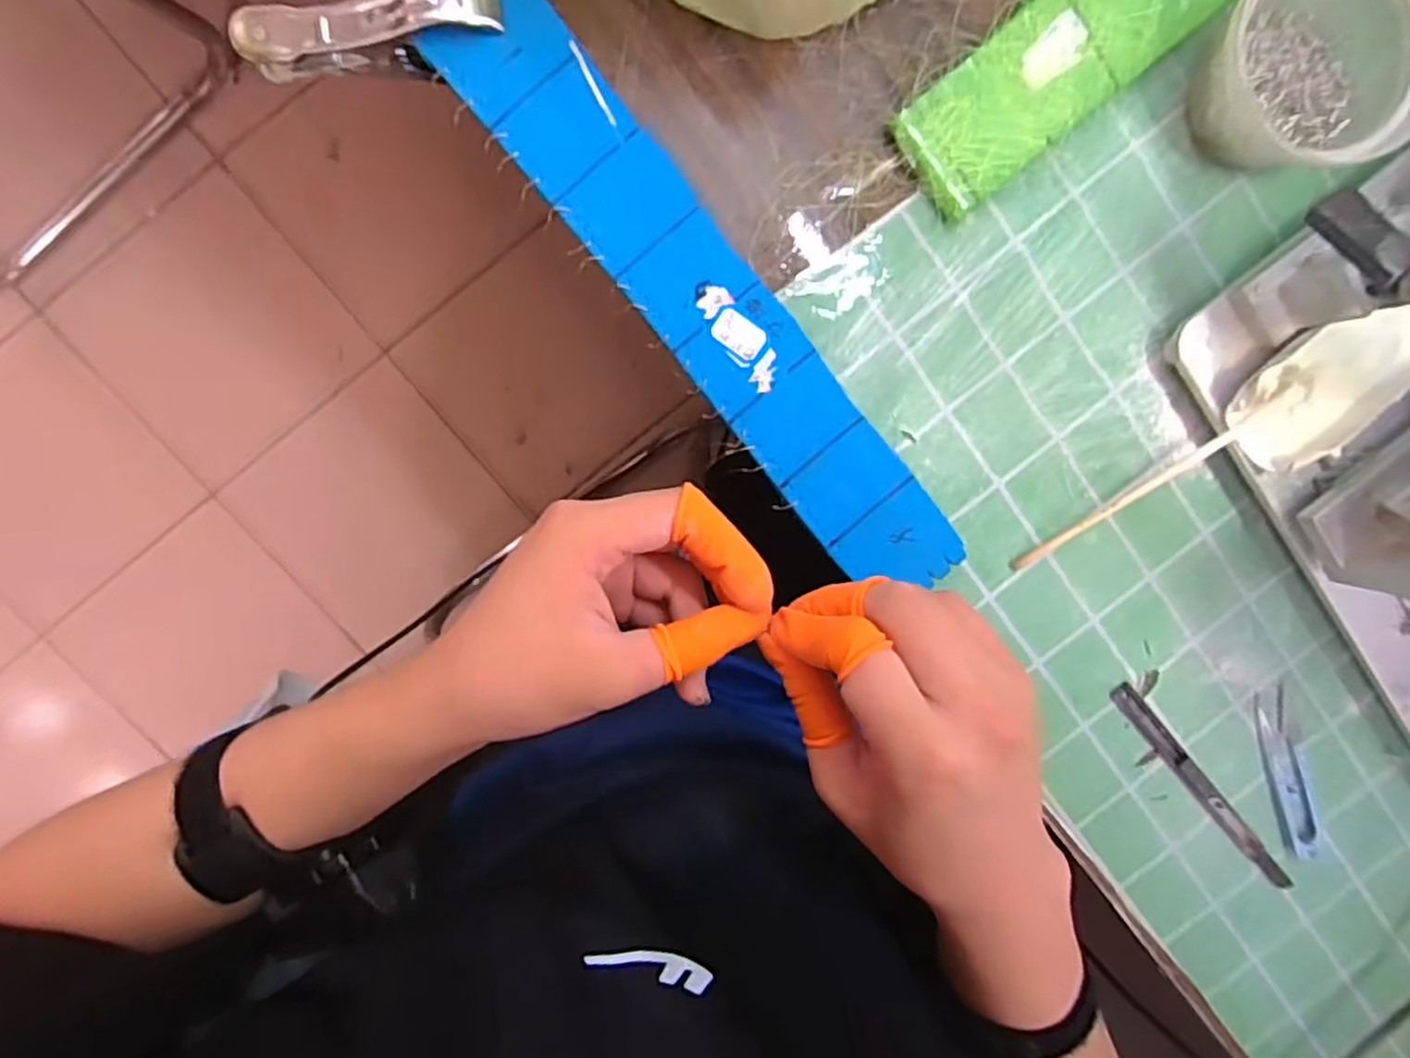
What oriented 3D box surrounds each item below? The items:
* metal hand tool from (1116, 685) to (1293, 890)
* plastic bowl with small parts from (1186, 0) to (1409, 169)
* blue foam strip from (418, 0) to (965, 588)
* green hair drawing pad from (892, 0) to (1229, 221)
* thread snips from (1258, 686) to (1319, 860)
[{"bbox_3d":[0.284,0.149,0.409,0.014,0.004,0.169,-43,99,0],"label":"metal hand tool"},{"bbox_3d":[0.275,-0.215,0.332,0.091,0.055,0.096,-19,99,-4],"label":"plastic bowl with small parts"},{"bbox_3d":[0.005,-0.101,0.343,0.054,0.012,0.330,-40,99,0],"label":"blue foam strip"},{"bbox_3d":[0.175,-0.228,0.342,0.187,0.016,0.057,-40,99,0],"label":"green hair drawing pad"},{"bbox_3d":[0.331,0.141,0.409,0.021,0.006,0.101,-19,99,-4],"label":"thread snips"}]

